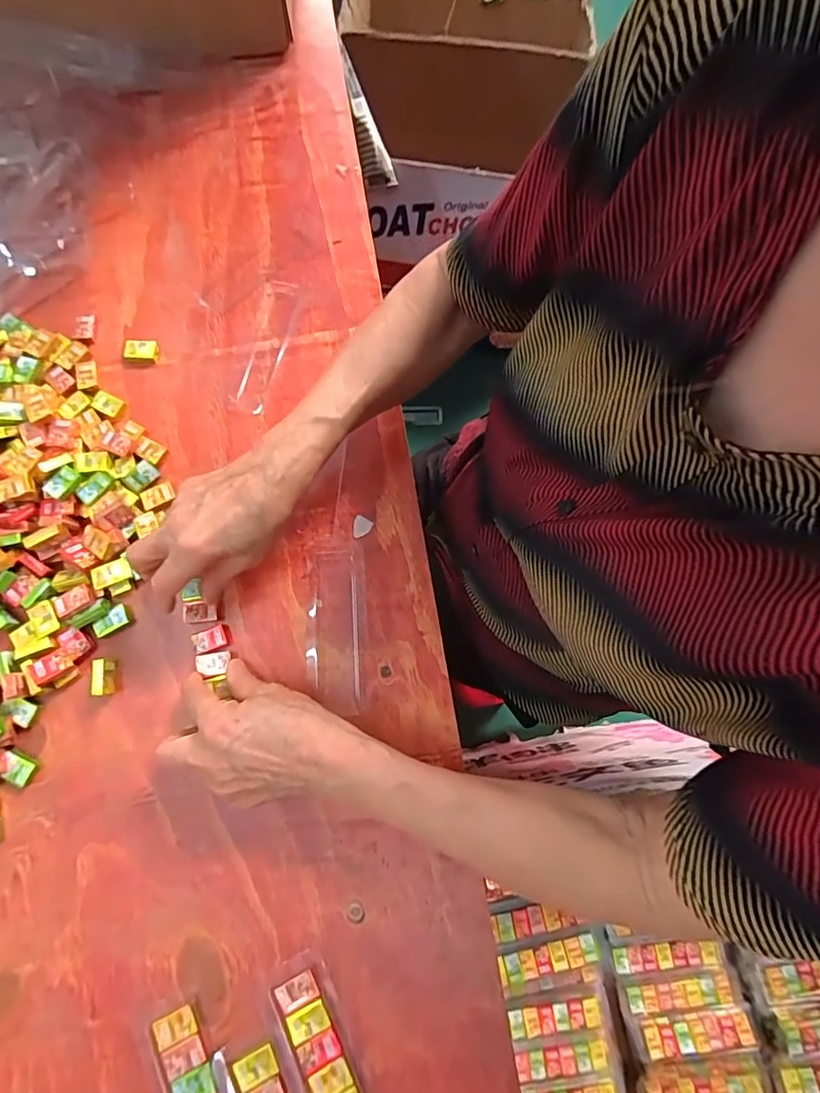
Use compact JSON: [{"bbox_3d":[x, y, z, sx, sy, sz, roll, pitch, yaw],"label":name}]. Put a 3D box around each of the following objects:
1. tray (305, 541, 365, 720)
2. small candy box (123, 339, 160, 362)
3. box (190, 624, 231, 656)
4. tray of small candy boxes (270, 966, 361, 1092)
[{"bbox_3d":[-0.056,0.060,0.379,0.041,0.017,0.124,0,76,-1],"label":"tray"},{"bbox_3d":[-0.238,-0.174,0.439,0.028,0.009,0.019,-5,76,-2],"label":"small candy box"},{"bbox_3d":[-0.152,0.071,0.377,0.026,0.006,0.016,-22,77,-6],"label":"box"},{"bbox_3d":[-0.050,0.332,0.309,0.028,0.010,0.121,-26,78,-7],"label":"tray of small candy boxes"}]

